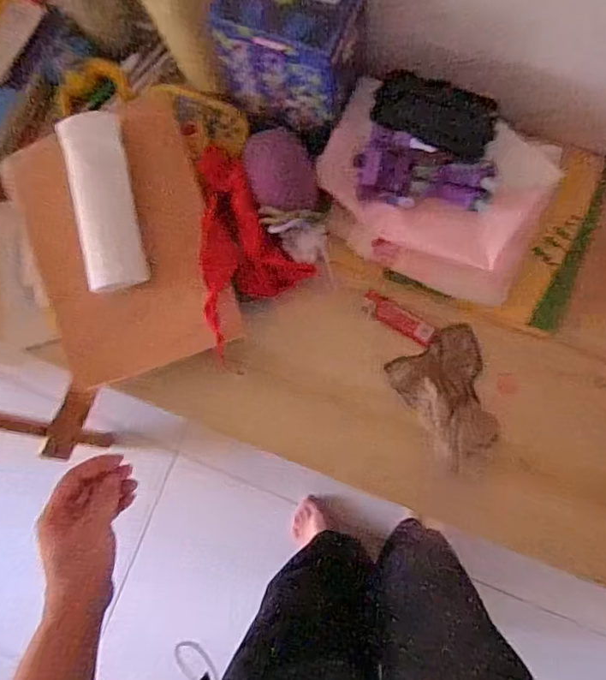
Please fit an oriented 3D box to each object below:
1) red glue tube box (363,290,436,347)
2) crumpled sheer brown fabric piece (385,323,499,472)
[{"bbox_3d":[0.100,-0.022,0.527,0.079,0.008,0.024,30,87,7],"label":"red glue tube box"},{"bbox_3d":[0.155,0.057,0.507,0.095,0.043,0.126,-31,82,1],"label":"crumpled sheer brown fabric piece"}]

